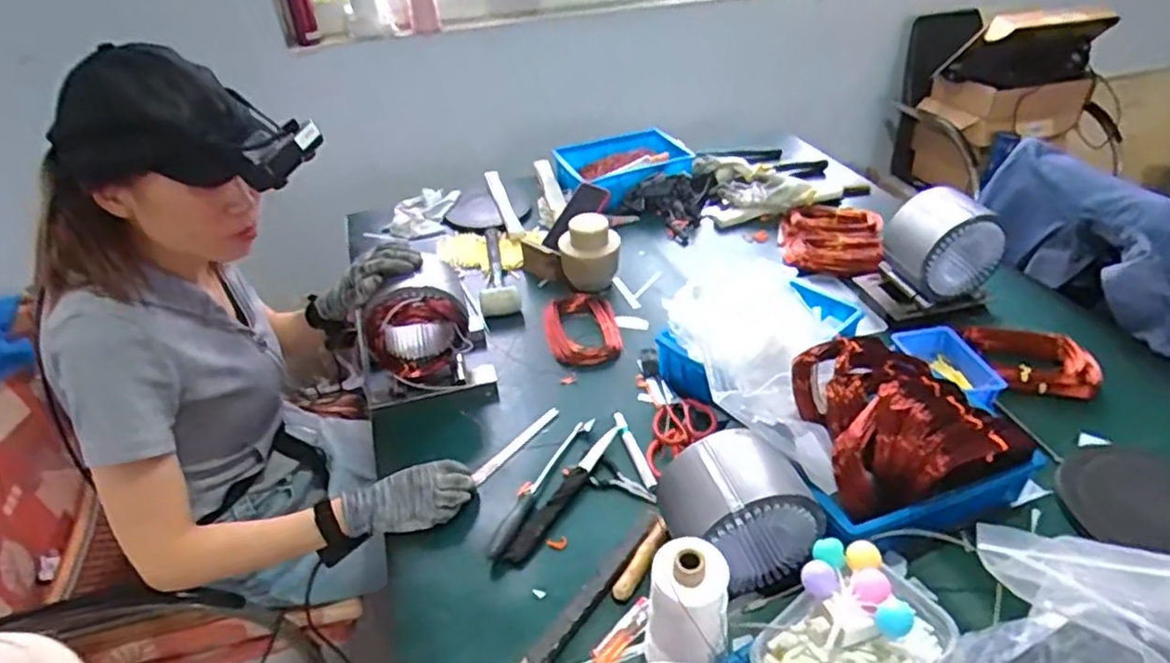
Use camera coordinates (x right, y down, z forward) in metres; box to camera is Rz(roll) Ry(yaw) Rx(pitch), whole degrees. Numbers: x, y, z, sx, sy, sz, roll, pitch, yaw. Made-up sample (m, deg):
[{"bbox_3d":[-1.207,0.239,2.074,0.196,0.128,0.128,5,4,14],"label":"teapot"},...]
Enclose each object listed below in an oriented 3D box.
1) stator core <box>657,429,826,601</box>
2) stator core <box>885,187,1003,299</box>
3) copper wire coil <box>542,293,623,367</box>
[{"bbox_3d":[0.175,0.204,0.753,0.147,0.145,0.123,-12,38,-11],"label":"stator core"},{"bbox_3d":[0.592,-0.147,1.109,0.147,0.142,0.108,-8,37,-6],"label":"stator core"},{"bbox_3d":[-0.006,-0.012,1.149,0.121,0.031,0.164,-9,37,-7],"label":"copper wire coil"}]

